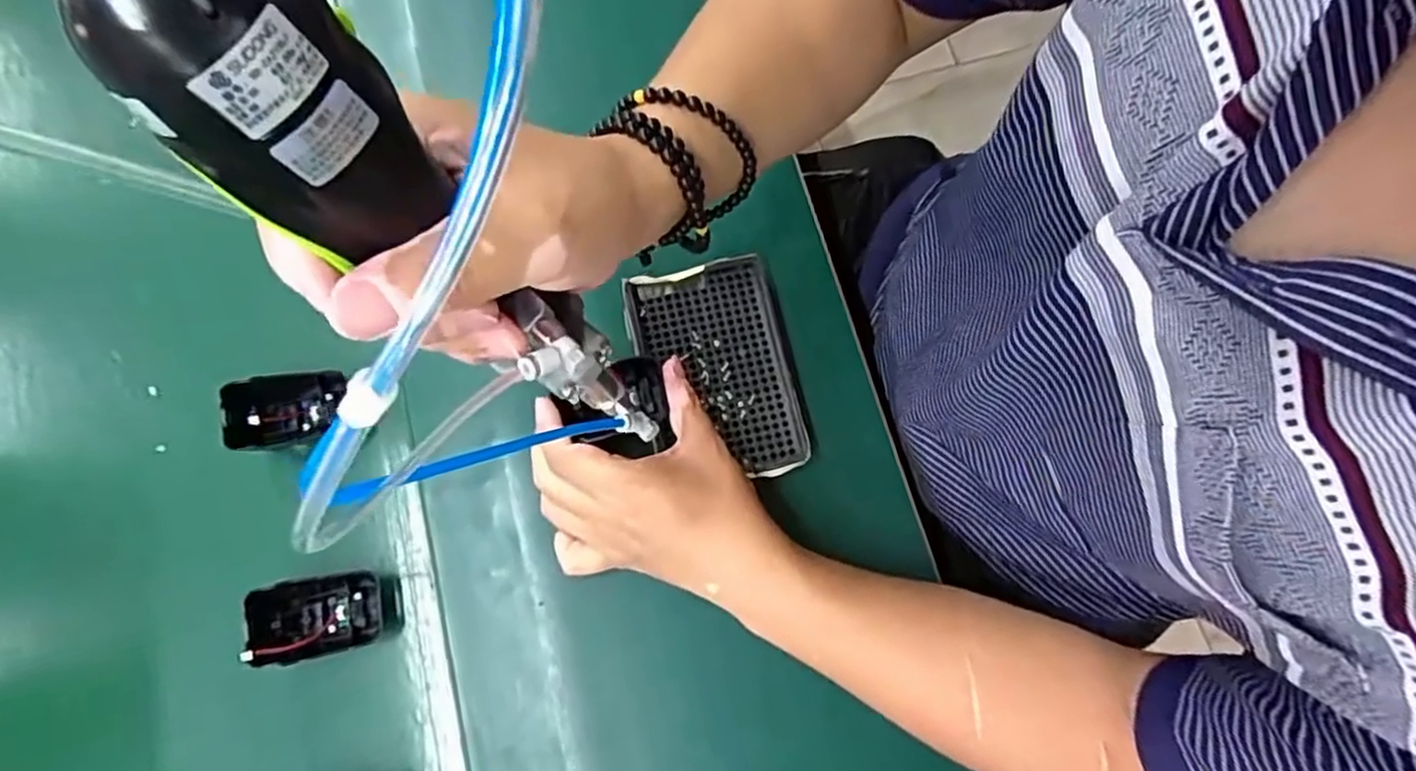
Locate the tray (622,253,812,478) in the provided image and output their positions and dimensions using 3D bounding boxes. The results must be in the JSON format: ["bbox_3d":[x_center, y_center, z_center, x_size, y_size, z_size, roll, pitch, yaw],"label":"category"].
[{"bbox_3d":[0.006,-0.011,0.453,0.092,0.012,0.145,-15,75,-4],"label":"tray"}]

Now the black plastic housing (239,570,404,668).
[{"bbox_3d":[-0.226,0.135,0.413,0.066,0.038,0.045,-14,75,-4],"label":"black plastic housing"}]

